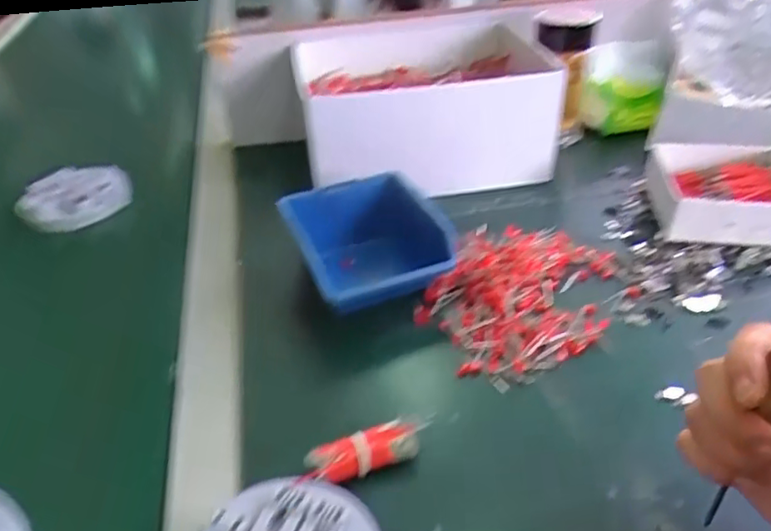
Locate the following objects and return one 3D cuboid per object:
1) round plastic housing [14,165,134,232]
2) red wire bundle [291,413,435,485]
[{"bbox_3d":[-0.337,-0.077,0.648,0.107,0.030,0.107,-3,37,2],"label":"round plastic housing"},{"bbox_3d":[-0.009,0.110,0.359,0.091,0.017,0.024,-19,40,-18],"label":"red wire bundle"}]

